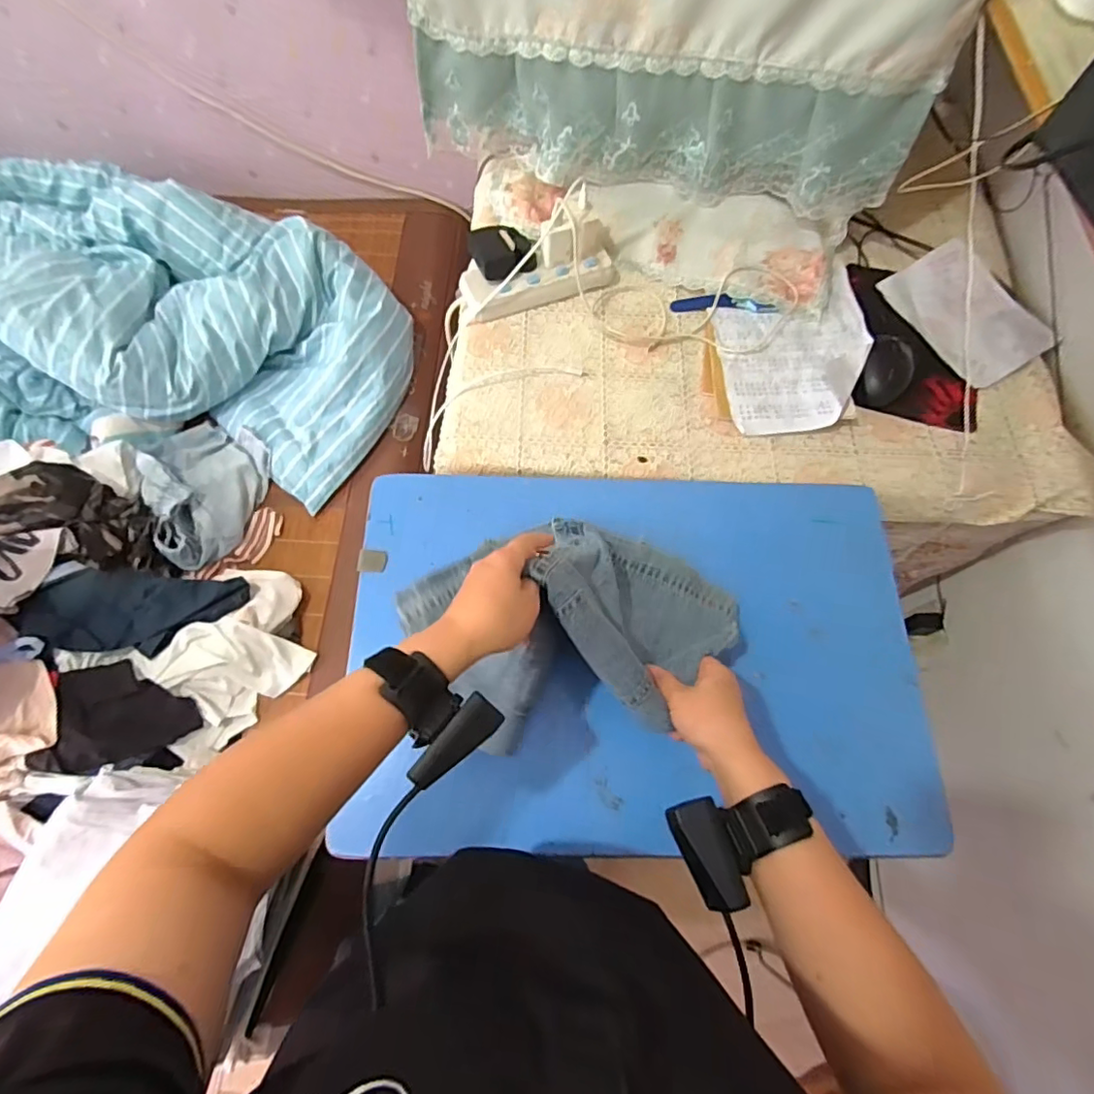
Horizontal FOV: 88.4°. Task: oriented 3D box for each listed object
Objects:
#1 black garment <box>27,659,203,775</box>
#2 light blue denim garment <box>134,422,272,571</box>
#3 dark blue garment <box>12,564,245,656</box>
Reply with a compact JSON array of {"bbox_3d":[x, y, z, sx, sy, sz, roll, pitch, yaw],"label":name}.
[{"bbox_3d":[-0.606,0.247,0.807,0.160,0.077,0.145,4,68,-1],"label":"black garment"},{"bbox_3d":[-0.585,-0.122,0.970,0.201,0.093,0.283,-31,73,-14],"label":"light blue denim garment"},{"bbox_3d":[-0.610,0.090,0.842,0.293,0.054,0.134,-3,68,-18],"label":"dark blue garment"}]

